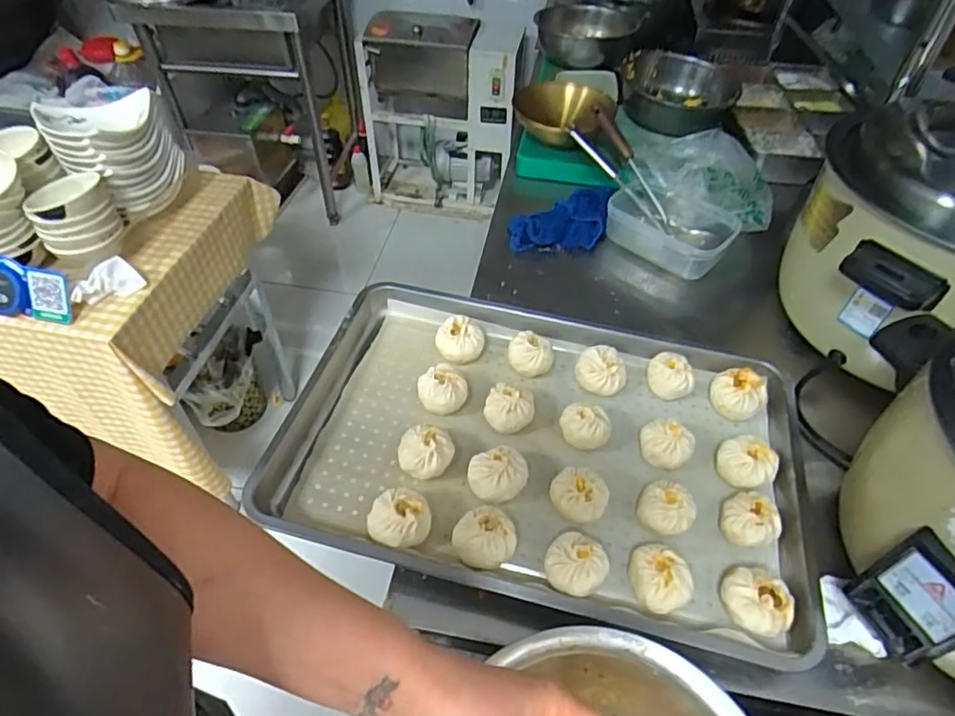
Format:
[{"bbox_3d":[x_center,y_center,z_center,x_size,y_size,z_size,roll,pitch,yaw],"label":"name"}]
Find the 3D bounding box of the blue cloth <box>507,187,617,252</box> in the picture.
[{"bbox_3d":[0.152,-0.226,0.981,0.204,0.046,0.112,-23,53,-21],"label":"blue cloth"}]

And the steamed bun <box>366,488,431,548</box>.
[{"bbox_3d":[-0.082,0.176,0.615,0.063,0.044,0.059,1,48,-1],"label":"steamed bun"}]

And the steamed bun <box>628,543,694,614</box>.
[{"bbox_3d":[0.182,0.224,0.585,0.058,0.046,0.066,-21,52,-19],"label":"steamed bun"}]

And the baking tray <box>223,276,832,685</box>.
[{"bbox_3d":[0.077,0.100,0.696,0.600,0.064,0.387,13,49,10],"label":"baking tray"}]

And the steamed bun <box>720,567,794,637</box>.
[{"bbox_3d":[0.271,0.241,0.569,0.062,0.046,0.065,1,48,-1],"label":"steamed bun"}]

